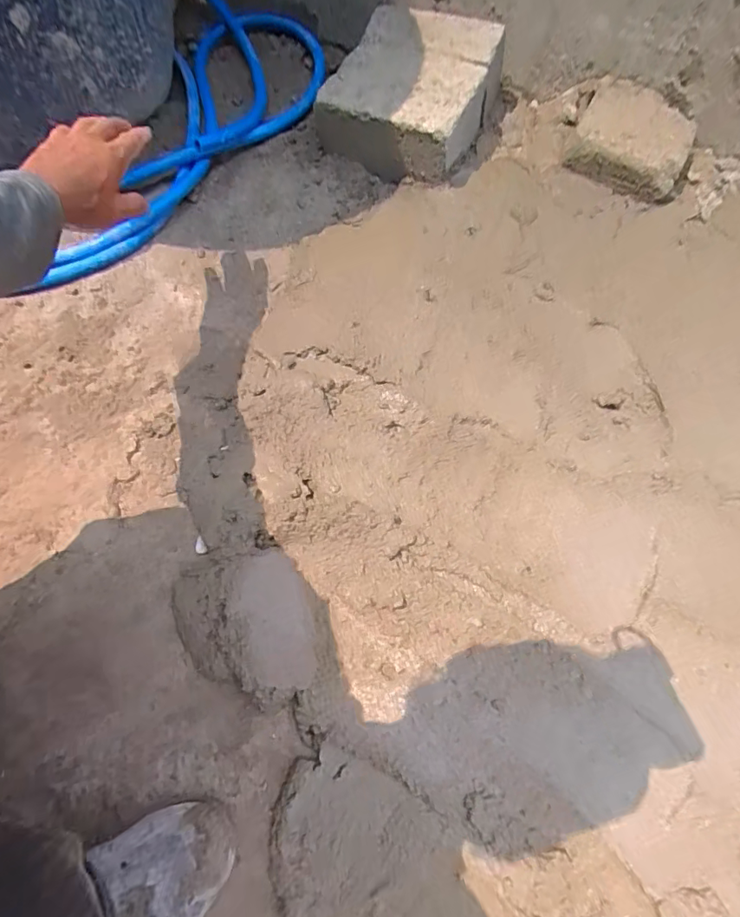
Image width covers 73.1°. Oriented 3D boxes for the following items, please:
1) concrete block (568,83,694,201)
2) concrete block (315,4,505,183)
[{"bbox_3d":[0.370,-0.448,0.705,0.147,0.072,0.134,26,71,12],"label":"concrete block"},{"bbox_3d":[0.062,-0.525,0.725,0.203,0.101,0.233,22,70,11],"label":"concrete block"}]

